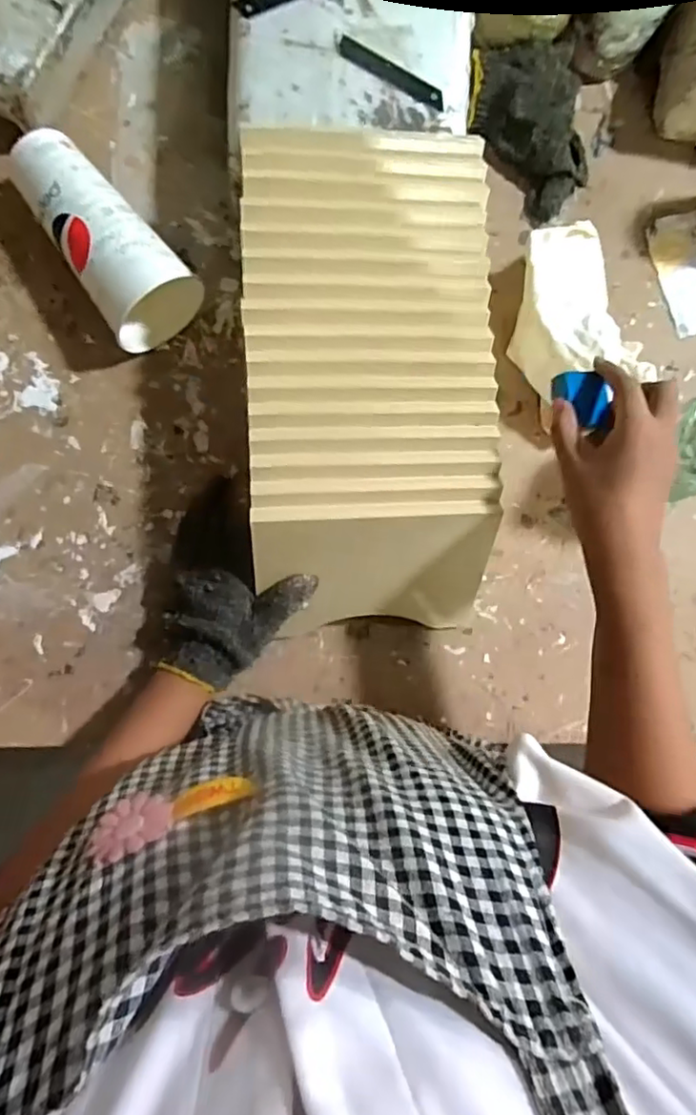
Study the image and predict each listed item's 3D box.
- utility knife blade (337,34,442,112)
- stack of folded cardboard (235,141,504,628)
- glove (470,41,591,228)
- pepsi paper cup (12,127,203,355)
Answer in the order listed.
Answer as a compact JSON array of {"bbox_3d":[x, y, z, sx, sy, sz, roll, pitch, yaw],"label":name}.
[{"bbox_3d":[0.036,-0.389,0.483,0.093,0.004,0.017,25,85,-6],"label":"utility knife blade"},{"bbox_3d":[0.014,-0.136,0.507,0.191,0.105,0.387,-3,88,-8],"label":"stack of folded cardboard"},{"bbox_3d":[0.174,-0.398,0.568,0.108,0.060,0.135,-13,90,-8],"label":"glove"},{"bbox_3d":[-0.196,-0.263,0.500,0.076,0.080,0.174,-32,92,-8],"label":"pepsi paper cup"}]

